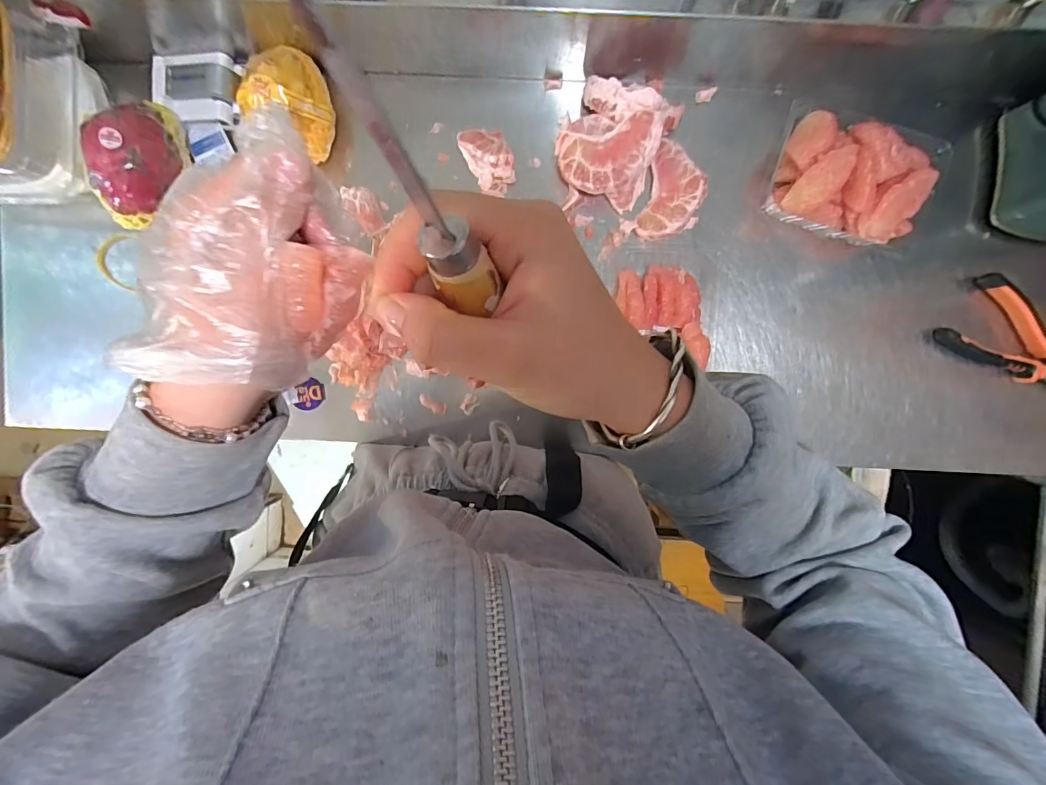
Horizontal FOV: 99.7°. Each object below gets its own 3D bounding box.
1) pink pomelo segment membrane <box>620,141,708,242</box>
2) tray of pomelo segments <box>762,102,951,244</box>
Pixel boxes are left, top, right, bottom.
[{"bbox_3d":[0.164,-0.215,0.488,0.073,0.031,0.097,26,94,0],"label":"pink pomelo segment membrane"},{"bbox_3d":[0.354,-0.226,0.471,0.163,0.071,0.120,8,94,1],"label":"tray of pomelo segments"}]

